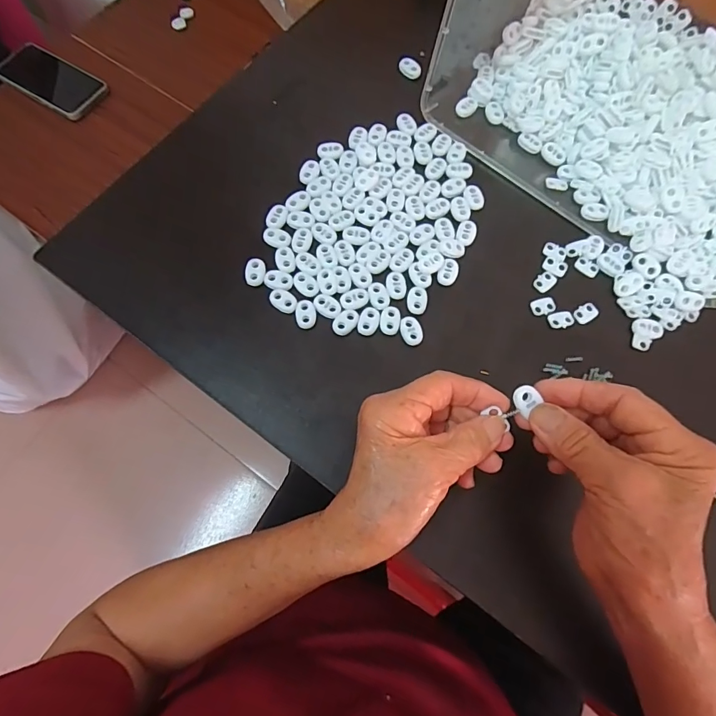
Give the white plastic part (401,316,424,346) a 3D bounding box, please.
[{"bbox_3d":[0.041,-0.021,0.326,0.016,0.004,0.023,-14,74,-5],"label":"white plastic part"}]

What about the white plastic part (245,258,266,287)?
[{"bbox_3d":[-0.080,-0.067,0.335,0.014,0.004,0.022,1,74,-1],"label":"white plastic part"}]

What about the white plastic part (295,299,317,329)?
[{"bbox_3d":[-0.040,-0.034,0.326,0.015,0.004,0.022,-7,74,-3],"label":"white plastic part"}]

